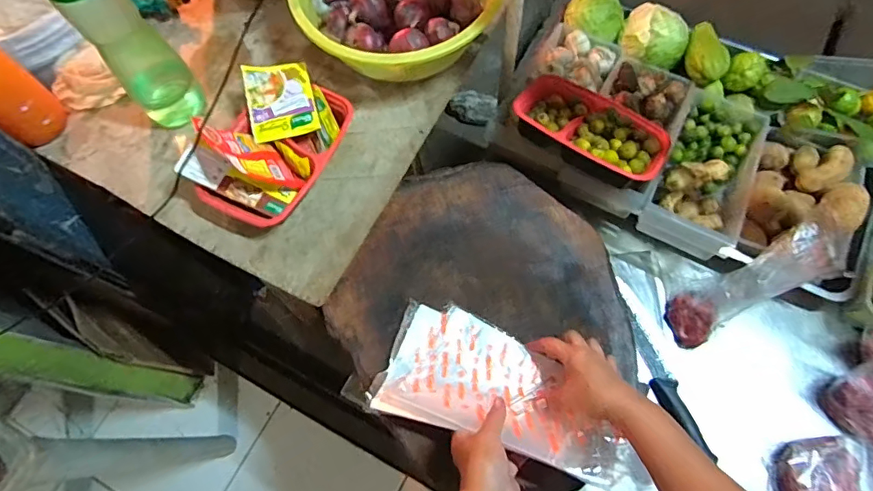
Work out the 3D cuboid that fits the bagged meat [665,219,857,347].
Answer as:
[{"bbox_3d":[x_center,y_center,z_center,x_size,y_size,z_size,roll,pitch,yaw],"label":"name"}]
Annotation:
[{"bbox_3d":[0.442,0.057,0.718,0.250,0.038,0.081,-38,69,24],"label":"bagged meat"}]

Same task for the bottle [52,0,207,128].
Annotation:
[{"bbox_3d":[-0.393,-0.255,0.660,0.079,0.250,0.086,-40,73,-12],"label":"bottle"}]

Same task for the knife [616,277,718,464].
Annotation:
[{"bbox_3d":[0.315,0.170,0.734,0.030,0.029,0.254,-17,70,-4],"label":"knife"}]

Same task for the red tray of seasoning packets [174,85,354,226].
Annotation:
[{"bbox_3d":[-0.226,-0.137,0.690,0.156,0.080,0.217,25,73,11],"label":"red tray of seasoning packets"}]

